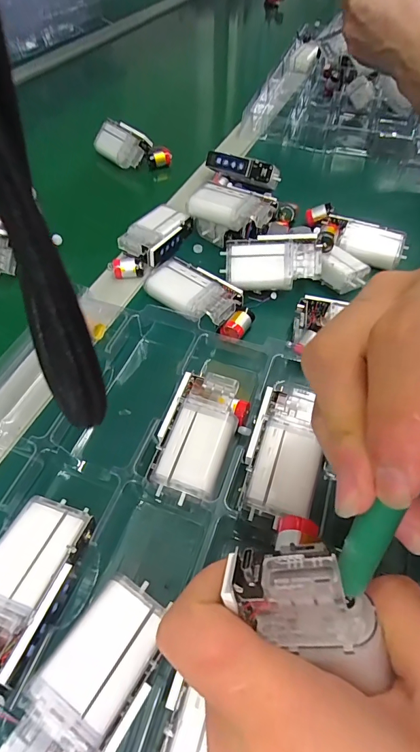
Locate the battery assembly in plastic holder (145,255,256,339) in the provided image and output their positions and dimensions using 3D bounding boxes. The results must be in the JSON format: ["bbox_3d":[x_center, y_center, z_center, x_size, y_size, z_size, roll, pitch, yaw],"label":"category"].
[{"bbox_3d":[-0.007,-0.065,0.321,0.098,0.022,0.040,32,59,20],"label":"battery assembly in plastic holder"}]

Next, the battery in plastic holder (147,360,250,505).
[{"bbox_3d":[-0.006,0.038,0.242,0.048,0.025,0.079,15,55,10],"label":"battery in plastic holder"}]

